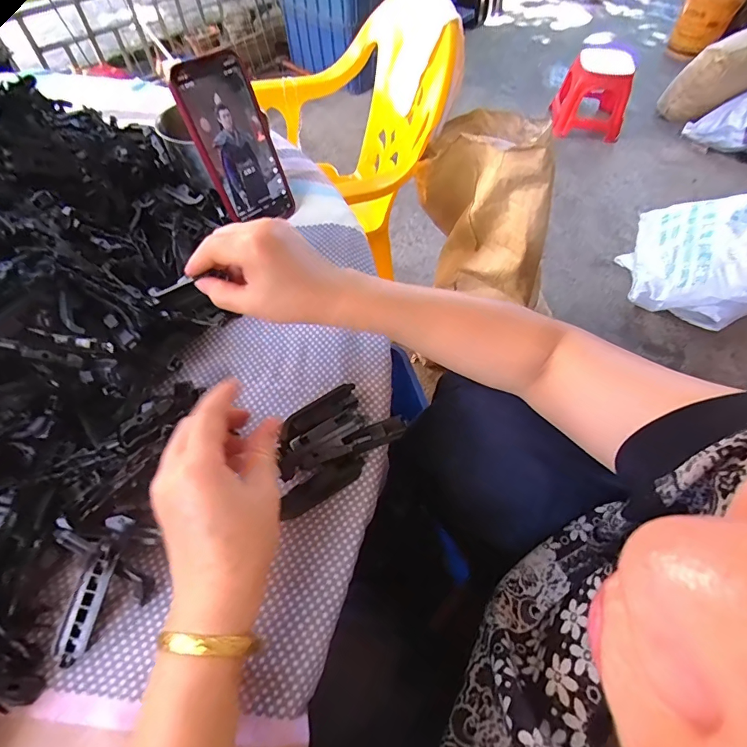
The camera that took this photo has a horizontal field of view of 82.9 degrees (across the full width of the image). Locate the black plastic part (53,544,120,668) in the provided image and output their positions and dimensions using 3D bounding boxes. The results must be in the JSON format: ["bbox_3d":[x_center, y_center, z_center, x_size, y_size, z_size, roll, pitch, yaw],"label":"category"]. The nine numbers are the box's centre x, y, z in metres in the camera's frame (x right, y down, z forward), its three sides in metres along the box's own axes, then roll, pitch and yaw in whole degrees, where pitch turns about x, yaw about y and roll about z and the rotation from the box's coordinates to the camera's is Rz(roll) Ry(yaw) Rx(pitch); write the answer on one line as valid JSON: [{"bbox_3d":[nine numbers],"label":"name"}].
[{"bbox_3d":[-0.181,0.143,0.264,0.019,0.010,0.070,16,81,9],"label":"black plastic part"}]

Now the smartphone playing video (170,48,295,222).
[{"bbox_3d":[-0.135,-0.226,0.425,0.076,0.152,0.006,-36,44,-19],"label":"smartphone playing video"}]

